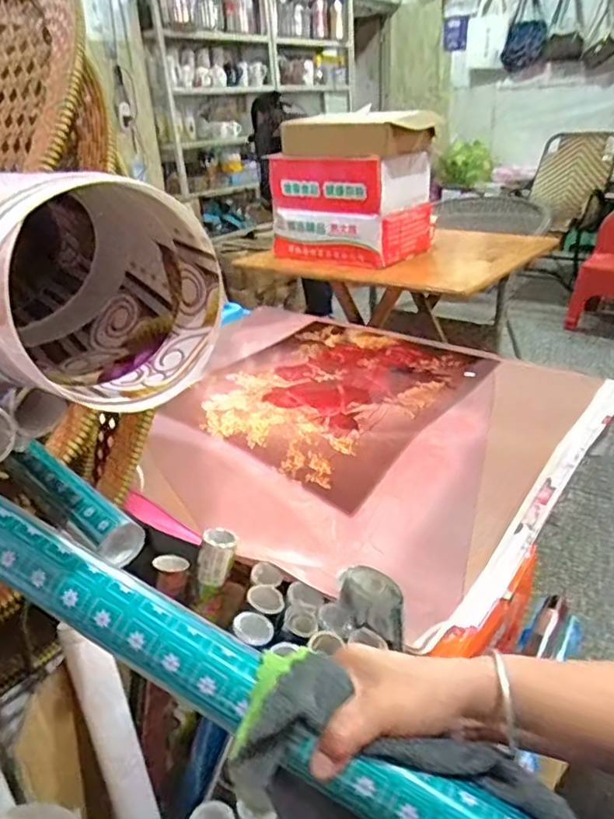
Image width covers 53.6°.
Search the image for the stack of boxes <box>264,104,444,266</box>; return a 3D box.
[{"bbox_3d":[0.144,-0.656,1.798,0.416,0.372,0.321,16,32,34],"label":"stack of boxes"}]

